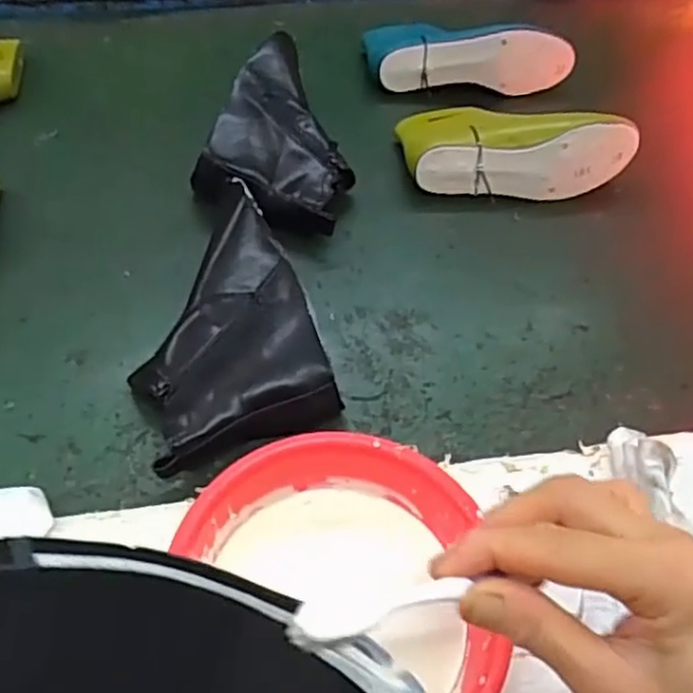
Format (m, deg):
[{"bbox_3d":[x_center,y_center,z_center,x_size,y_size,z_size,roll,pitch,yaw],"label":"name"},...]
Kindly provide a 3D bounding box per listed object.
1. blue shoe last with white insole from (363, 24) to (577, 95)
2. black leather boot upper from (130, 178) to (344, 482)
[{"bbox_3d":[0.151,-0.359,0.865,0.253,0.070,0.098,0,54,-5],"label":"blue shoe last with white insole"},{"bbox_3d":[-0.103,-0.005,0.569,0.150,0.091,0.174,-21,58,-19],"label":"black leather boot upper"}]

